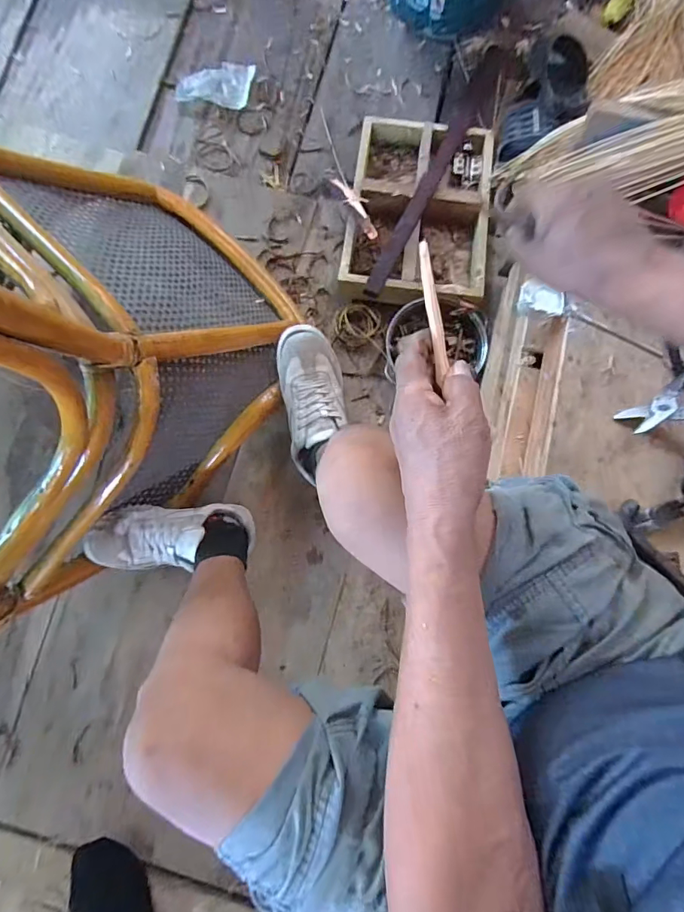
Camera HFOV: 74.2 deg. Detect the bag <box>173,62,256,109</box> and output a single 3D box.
[{"bbox_3d":[-0.259,-0.757,0.920,0.157,0.036,0.094,2,82,-1],"label":"bag"}]

